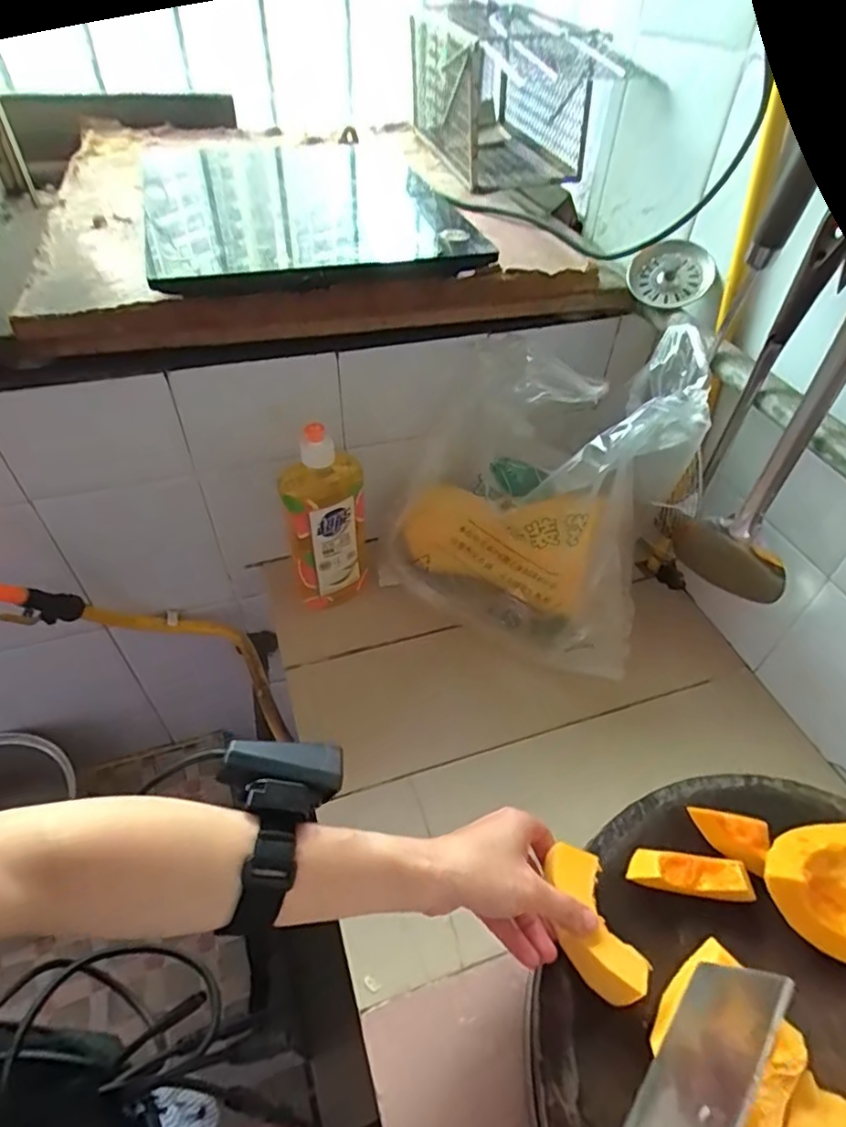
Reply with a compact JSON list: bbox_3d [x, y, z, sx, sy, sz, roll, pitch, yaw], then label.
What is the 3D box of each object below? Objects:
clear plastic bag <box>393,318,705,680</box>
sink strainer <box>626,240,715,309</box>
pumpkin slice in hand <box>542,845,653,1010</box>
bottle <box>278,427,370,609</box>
[{"bbox_3d":[0.105,-0.063,0.583,0.250,0.259,0.190,13,49,8],"label":"clear plastic bag"},{"bbox_3d":[0.236,-0.275,0.570,0.072,0.060,0.020,21,15,16],"label":"sink strainer"},{"bbox_3d":[0.108,0.232,0.386,0.047,0.018,0.091,-12,53,-14],"label":"pumpkin slice in hand"},{"bbox_3d":[-0.097,-0.041,0.605,0.076,0.215,0.055,-5,49,-8],"label":"bottle"}]

